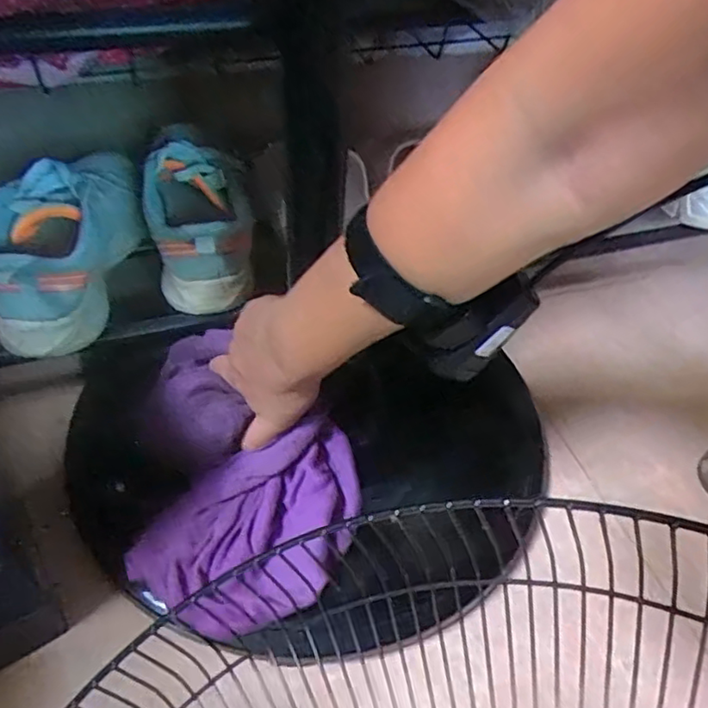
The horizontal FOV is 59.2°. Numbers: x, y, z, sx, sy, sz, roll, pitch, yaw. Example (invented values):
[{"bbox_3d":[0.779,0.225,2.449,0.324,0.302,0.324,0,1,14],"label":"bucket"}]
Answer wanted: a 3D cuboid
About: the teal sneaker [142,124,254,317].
[{"bbox_3d":[-0.135,-0.120,0.544,0.085,0.065,0.156,-9,77,-10],"label":"teal sneaker"}]

